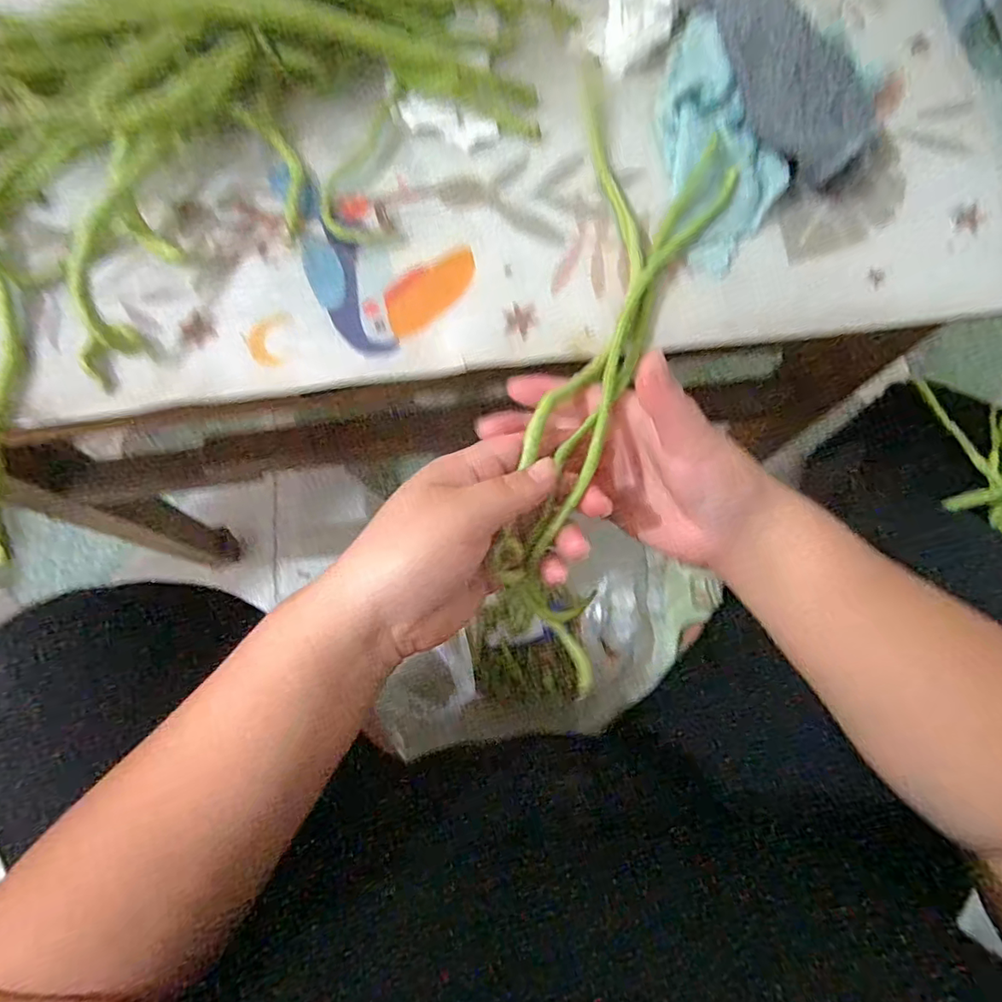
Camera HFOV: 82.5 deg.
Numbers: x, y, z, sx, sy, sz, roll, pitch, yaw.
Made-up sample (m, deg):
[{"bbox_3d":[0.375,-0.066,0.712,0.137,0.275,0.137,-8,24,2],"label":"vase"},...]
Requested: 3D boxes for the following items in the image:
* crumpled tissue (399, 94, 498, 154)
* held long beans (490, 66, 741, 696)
[{"bbox_3d":[-0.032,-0.232,0.347,0.060,0.009,0.026,24,75,6],"label":"crumpled tissue"},{"bbox_3d":[0.053,-0.079,0.306,0.092,0.045,0.332,15,78,4],"label":"held long beans"}]

